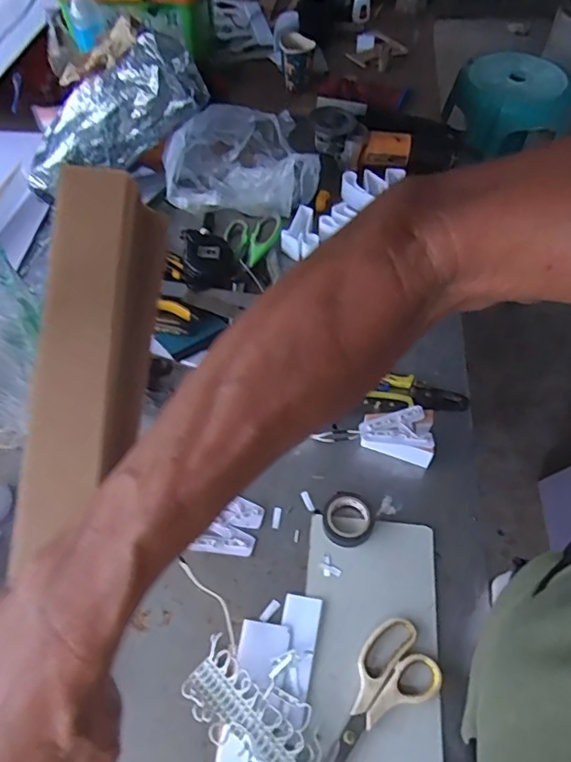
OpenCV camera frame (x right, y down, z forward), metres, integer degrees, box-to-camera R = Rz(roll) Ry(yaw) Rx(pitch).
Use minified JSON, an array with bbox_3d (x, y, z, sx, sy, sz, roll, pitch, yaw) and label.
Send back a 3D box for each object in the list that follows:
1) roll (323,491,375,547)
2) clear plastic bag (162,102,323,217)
[{"bbox_3d":[0.073,0.160,0.619,0.058,0.020,0.063,-1,56,1],"label":"roll"},{"bbox_3d":[-0.074,-0.373,0.907,0.257,0.112,0.178,0,56,2],"label":"clear plastic bag"}]

